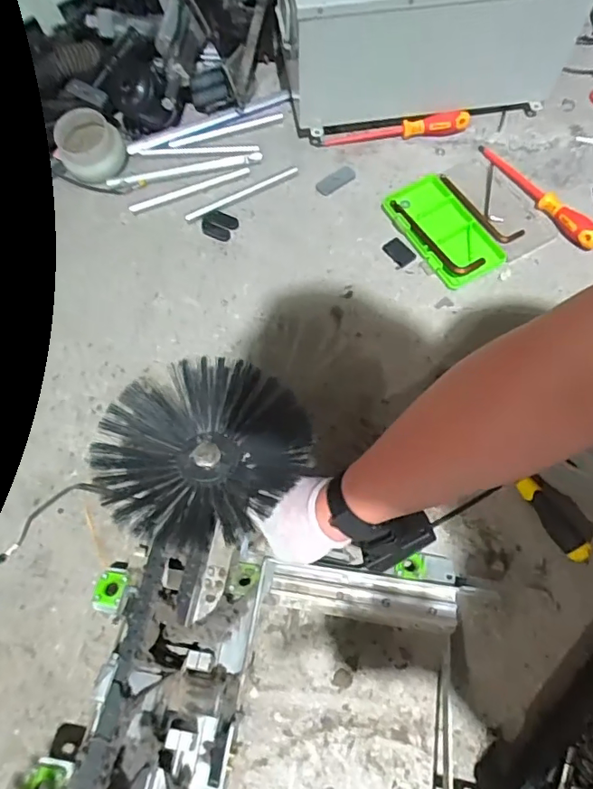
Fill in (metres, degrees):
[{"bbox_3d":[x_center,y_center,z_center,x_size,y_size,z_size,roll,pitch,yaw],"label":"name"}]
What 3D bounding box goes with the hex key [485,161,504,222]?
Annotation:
[{"bbox_3d":[0.315,-0.322,0.818,0.028,0.010,0.119,7,67,6],"label":"hex key"}]

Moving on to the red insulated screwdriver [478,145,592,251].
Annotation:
[{"bbox_3d":[0.376,-0.314,0.791,0.036,0.029,0.244,-31,69,-10],"label":"red insulated screwdriver"}]

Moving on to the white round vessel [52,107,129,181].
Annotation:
[{"bbox_3d":[-0.330,-0.399,0.822,0.097,0.068,0.097,-1,66,2],"label":"white round vessel"}]

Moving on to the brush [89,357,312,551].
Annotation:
[{"bbox_3d":[-0.100,0.056,0.552,0.199,0.066,0.208,-1,65,2],"label":"brush"}]

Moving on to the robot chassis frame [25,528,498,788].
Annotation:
[{"bbox_3d":[-0.020,0.295,0.483,0.394,0.138,0.333,11,67,7],"label":"robot chassis frame"}]

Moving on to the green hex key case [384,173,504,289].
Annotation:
[{"bbox_3d":[0.220,-0.254,0.774,0.114,0.027,0.194,-23,68,-7],"label":"green hex key case"}]

